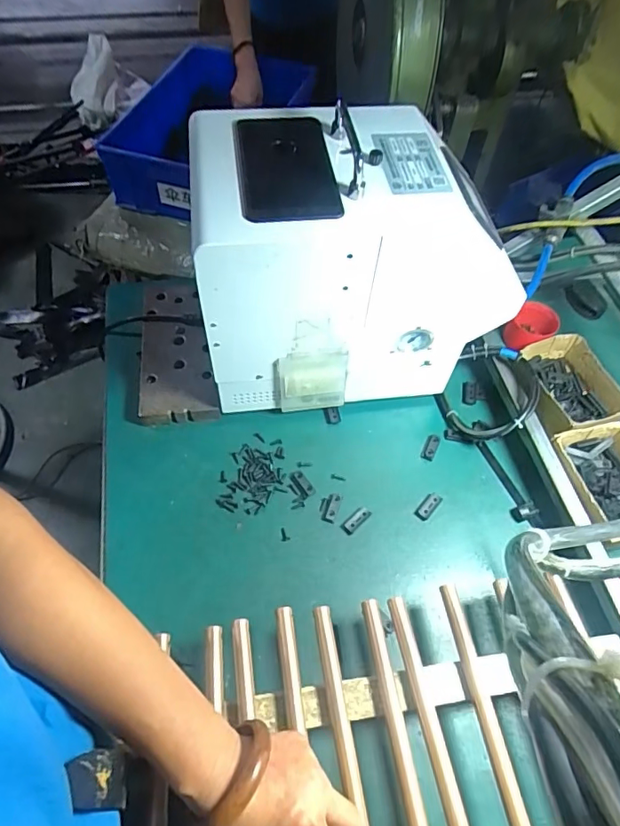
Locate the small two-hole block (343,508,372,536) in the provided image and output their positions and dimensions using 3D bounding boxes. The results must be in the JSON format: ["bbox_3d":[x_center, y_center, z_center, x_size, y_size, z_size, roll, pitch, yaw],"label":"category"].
[{"bbox_3d":[0.056,0.127,0.598,0.039,0.006,0.016,-39,68,-23],"label":"small two-hole block"}]

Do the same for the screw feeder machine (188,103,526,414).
[{"bbox_3d":[0.047,-0.167,0.622,0.340,0.294,0.216,-5,59,-6],"label":"screw feeder machine"}]

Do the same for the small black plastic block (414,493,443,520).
[{"bbox_3d":[0.143,0.112,0.611,0.018,0.004,0.039,38,64,18],"label":"small black plastic block"}]

